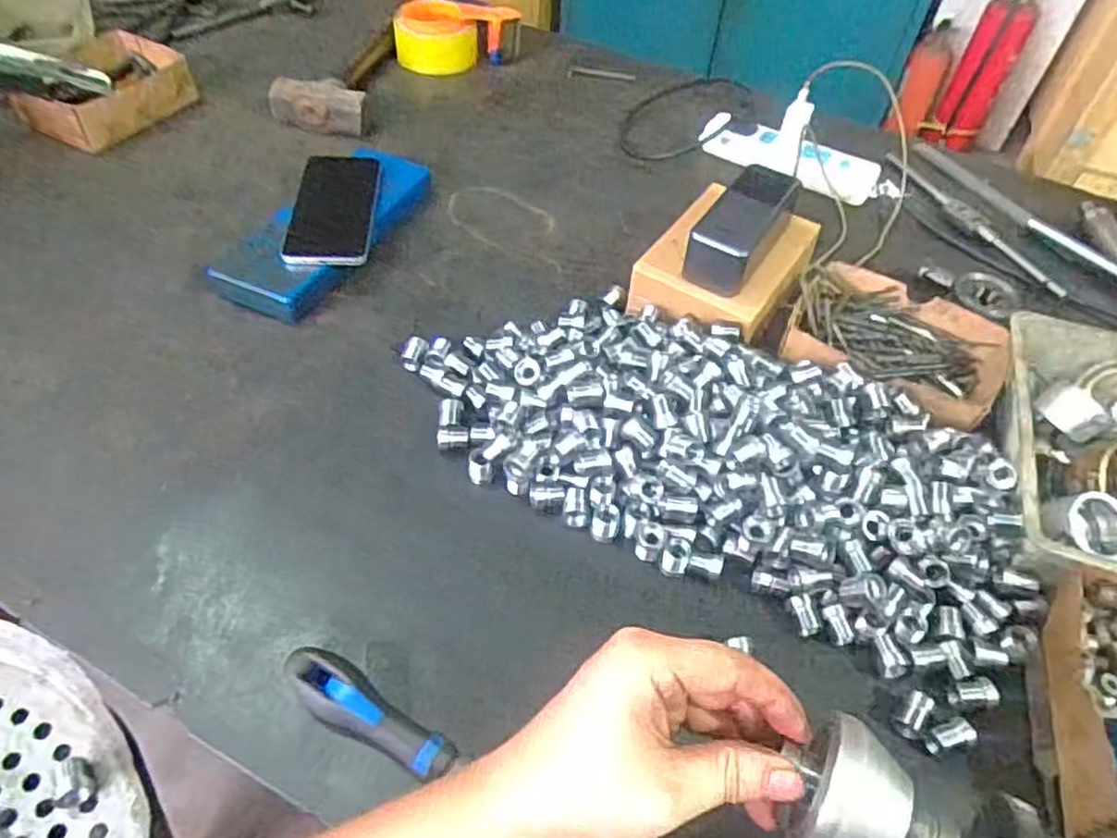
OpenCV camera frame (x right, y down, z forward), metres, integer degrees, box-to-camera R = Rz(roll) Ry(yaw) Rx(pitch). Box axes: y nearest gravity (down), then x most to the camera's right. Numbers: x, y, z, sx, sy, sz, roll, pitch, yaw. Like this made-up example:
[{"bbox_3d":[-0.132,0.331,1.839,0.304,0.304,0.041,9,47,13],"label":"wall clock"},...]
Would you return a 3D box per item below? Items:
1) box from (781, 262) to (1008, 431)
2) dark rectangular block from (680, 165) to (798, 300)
[{"bbox_3d":[0.291,-0.063,0.629,0.180,0.042,0.142,27,53,17],"label":"box"},{"bbox_3d":[0.164,-0.168,0.646,0.063,0.048,0.148,28,53,18],"label":"dark rectangular block"}]

